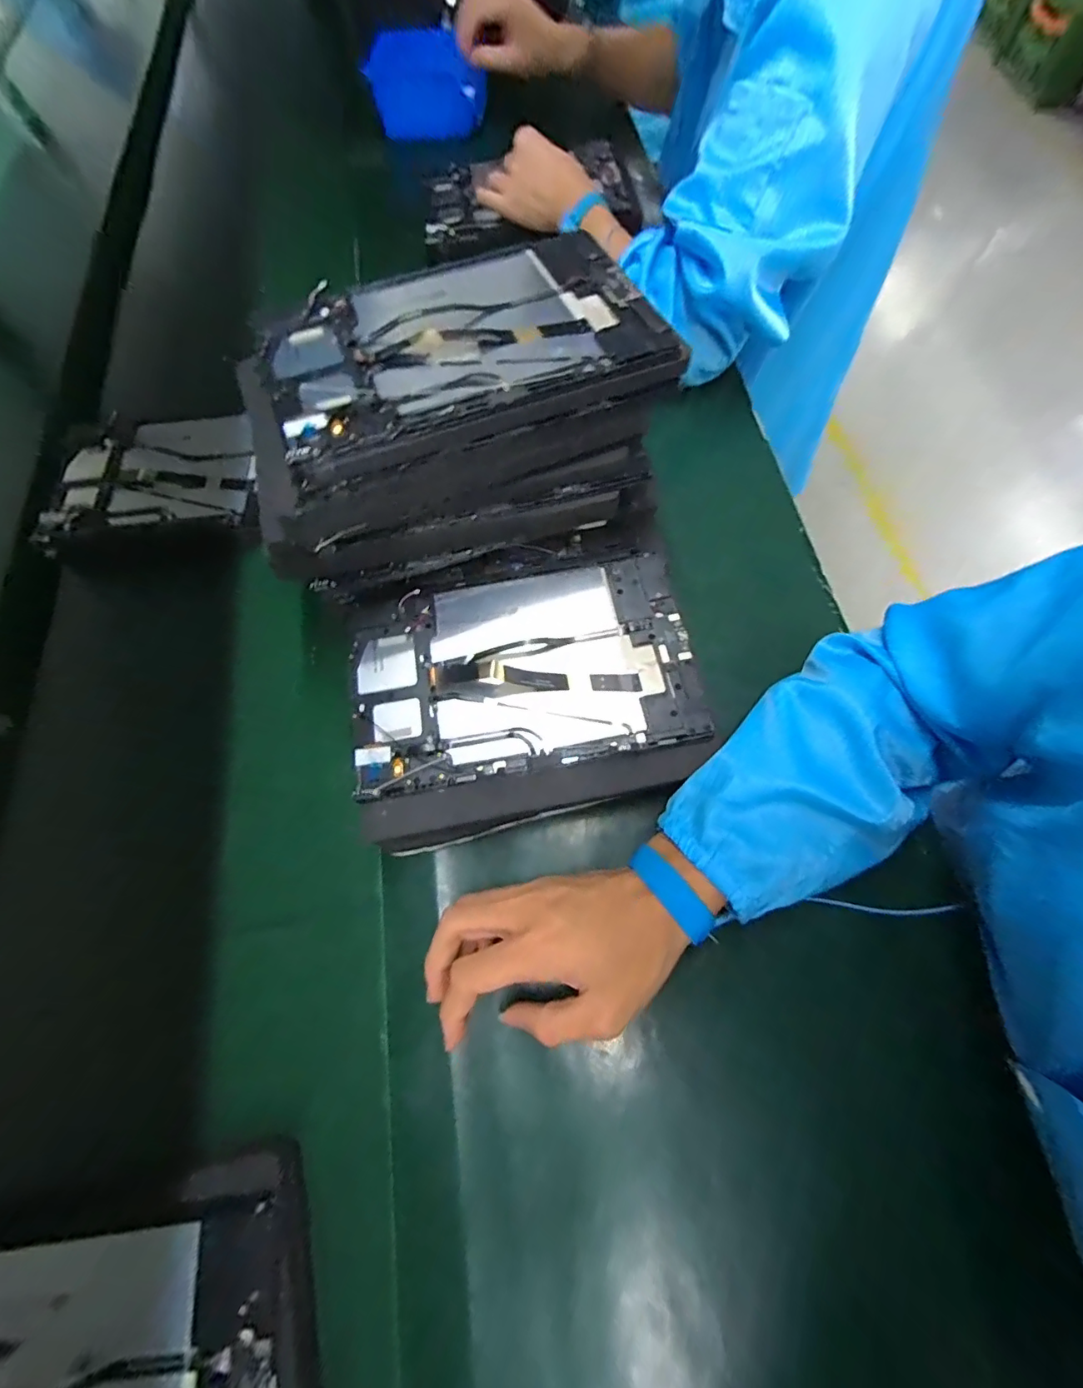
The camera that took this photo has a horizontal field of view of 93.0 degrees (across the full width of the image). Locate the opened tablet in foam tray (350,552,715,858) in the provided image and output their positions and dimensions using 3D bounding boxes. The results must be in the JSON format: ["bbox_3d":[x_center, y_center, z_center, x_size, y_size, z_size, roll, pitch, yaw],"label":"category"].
[{"bbox_3d":[-0.012,-0.005,0.375,0.242,0.046,0.183,-10,68,-2],"label":"opened tablet in foam tray"}]

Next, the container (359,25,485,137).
[{"bbox_3d":[-0.150,-0.818,0.687,0.144,0.065,0.112,-7,67,-1],"label":"container"}]

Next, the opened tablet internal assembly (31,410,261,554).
[{"bbox_3d":[-0.365,-0.211,0.491,0.200,0.014,0.154,-6,67,0],"label":"opened tablet internal assembly"}]

